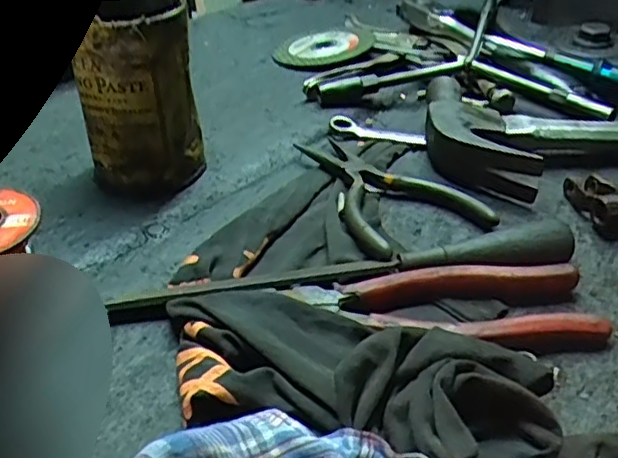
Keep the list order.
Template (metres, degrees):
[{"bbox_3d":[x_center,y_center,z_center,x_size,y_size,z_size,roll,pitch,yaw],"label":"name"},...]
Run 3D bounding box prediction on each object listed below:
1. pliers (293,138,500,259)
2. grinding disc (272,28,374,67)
[{"bbox_3d":[0.038,-0.031,0.404,0.082,0.018,0.144,-20,40,-25],"label":"pliers"},{"bbox_3d":[0.015,-0.181,0.615,0.092,0.012,0.094,3,36,6],"label":"grinding disc"}]

